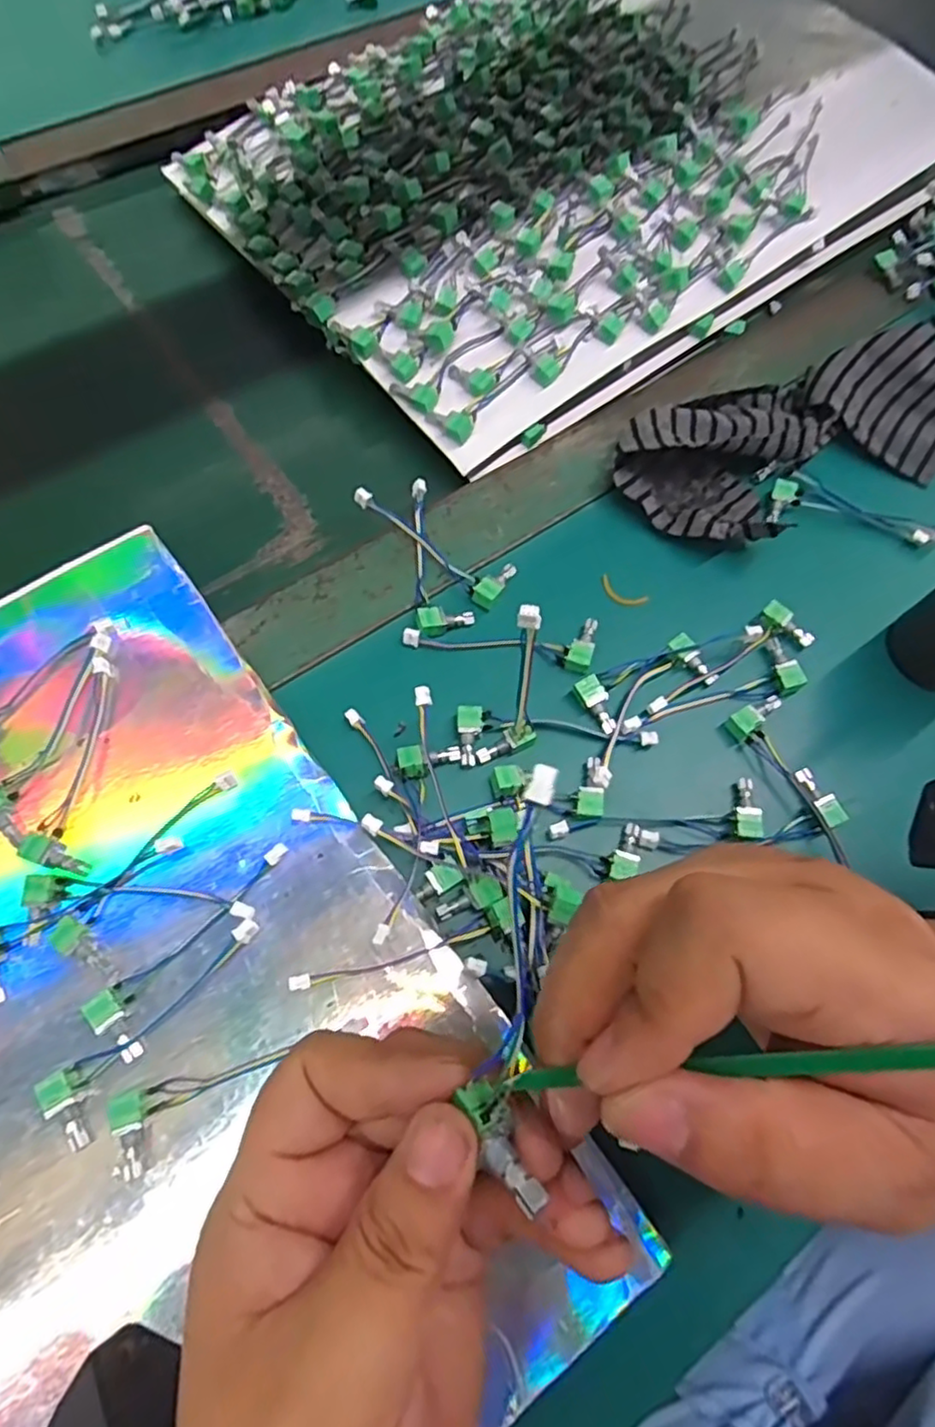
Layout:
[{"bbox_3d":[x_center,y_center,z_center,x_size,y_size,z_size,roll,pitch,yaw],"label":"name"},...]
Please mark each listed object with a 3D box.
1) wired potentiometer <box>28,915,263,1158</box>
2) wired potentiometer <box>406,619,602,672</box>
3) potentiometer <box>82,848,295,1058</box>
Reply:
[{"bbox_3d":[-0.113,0.119,0.250,0.093,0.012,0.026,-36,72,-16],"label":"wired potentiometer"},{"bbox_3d":[0.017,-0.040,0.329,0.093,0.010,0.027,9,66,2],"label":"wired potentiometer"},{"bbox_3d":[-0.103,0.090,0.261,0.026,0.012,0.092,42,71,15],"label":"potentiometer"}]

